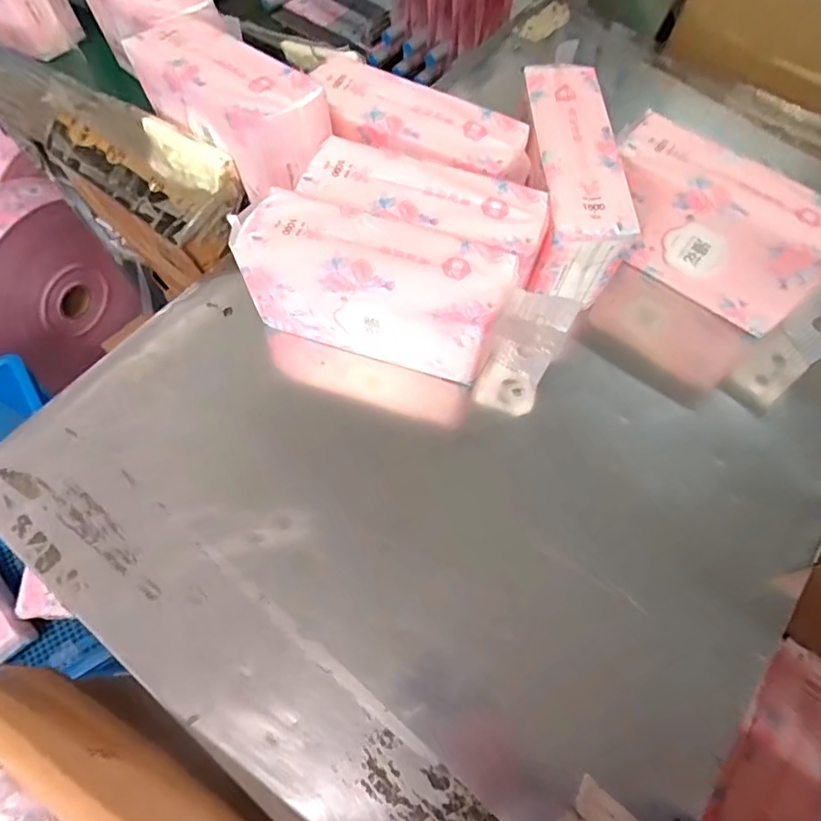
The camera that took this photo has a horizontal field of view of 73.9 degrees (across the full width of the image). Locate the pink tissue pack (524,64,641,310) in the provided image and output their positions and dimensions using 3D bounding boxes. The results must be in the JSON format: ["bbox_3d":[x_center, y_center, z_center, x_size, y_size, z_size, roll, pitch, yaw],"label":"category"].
[{"bbox_3d":[0.179,-0.262,0.633,0.089,0.112,0.254,-1,65,-3],"label":"pink tissue pack"}]

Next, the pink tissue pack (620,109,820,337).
[{"bbox_3d":[0.346,-0.210,0.623,0.260,0.119,0.096,34,68,13],"label":"pink tissue pack"}]

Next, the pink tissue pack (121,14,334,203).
[{"bbox_3d":[-0.198,-0.348,0.597,0.103,0.078,0.248,-39,72,-18],"label":"pink tissue pack"}]

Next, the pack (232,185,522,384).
[{"bbox_3d":[-0.032,-0.126,0.561,0.259,0.121,0.087,16,65,6],"label":"pack"}]

